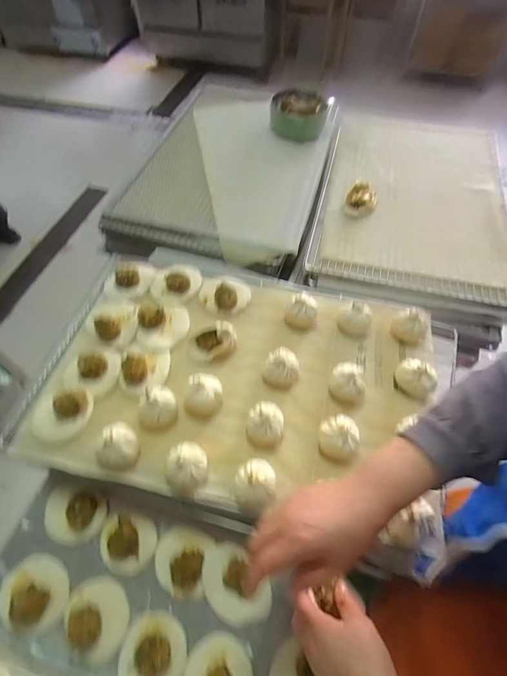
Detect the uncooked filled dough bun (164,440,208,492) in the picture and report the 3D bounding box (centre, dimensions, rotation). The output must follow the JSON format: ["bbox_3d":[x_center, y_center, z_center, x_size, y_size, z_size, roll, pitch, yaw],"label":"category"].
[{"bbox_3d":[-0.089,0.169,0.492,0.056,0.045,0.061,12,57,8],"label":"uncooked filled dough bun"}]

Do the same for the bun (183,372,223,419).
[{"bbox_3d":[-0.075,0.084,0.550,0.056,0.044,0.057,0,56,0],"label":"bun"}]

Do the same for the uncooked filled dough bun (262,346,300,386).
[{"bbox_3d":[0.044,0.045,0.575,0.054,0.046,0.048,15,57,10],"label":"uncooked filled dough bun"}]

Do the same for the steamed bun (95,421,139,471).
[{"bbox_3d":[-0.184,0.148,0.504,0.056,0.045,0.060,7,56,4],"label":"steamed bun"}]

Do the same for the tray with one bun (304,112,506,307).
[{"bbox_3d":[0.369,-0.329,0.863,0.421,0.073,0.642,10,57,7],"label":"tray with one bun"}]

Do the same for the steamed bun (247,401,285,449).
[{"bbox_3d":[0.016,0.122,0.525,0.053,0.044,0.056,0,56,0],"label":"steamed bun"}]

